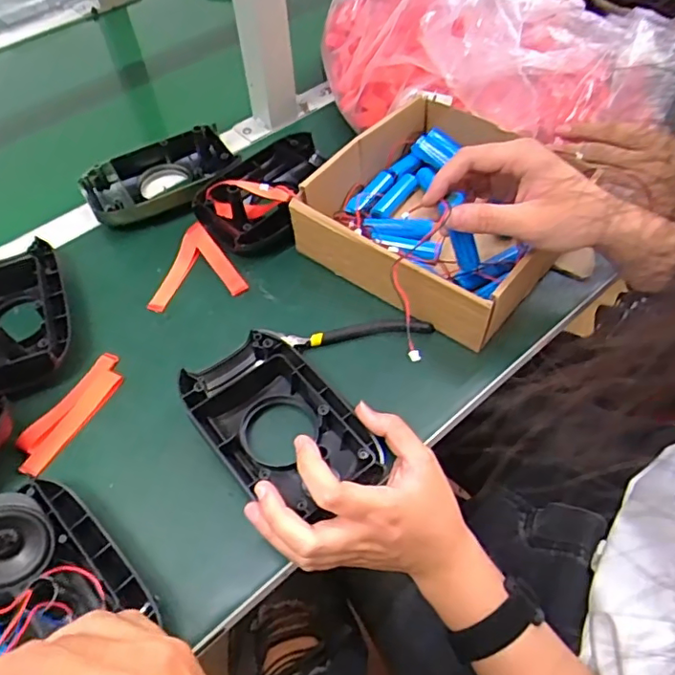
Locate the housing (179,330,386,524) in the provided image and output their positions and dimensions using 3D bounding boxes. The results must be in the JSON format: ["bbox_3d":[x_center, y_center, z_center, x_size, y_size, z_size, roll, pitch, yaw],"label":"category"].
[{"bbox_3d":[-0.043,0.065,0.419,0.099,0.040,0.152,-36,61,-20],"label":"housing"}]

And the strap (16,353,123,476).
[{"bbox_3d":[-0.218,0.060,0.459,0.036,0.006,0.110,24,59,18],"label":"strap"}]

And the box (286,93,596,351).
[{"bbox_3d":[0.099,-0.125,0.527,0.207,0.077,0.212,32,62,23],"label":"box"}]

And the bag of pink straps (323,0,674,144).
[{"bbox_3d":[0.163,-0.335,0.604,0.355,0.125,0.242,1,56,4],"label":"bag of pink straps"}]

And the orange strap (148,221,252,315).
[{"bbox_3d":[-0.142,-0.067,0.536,0.088,0.018,0.088,-19,56,-11],"label":"orange strap"}]

